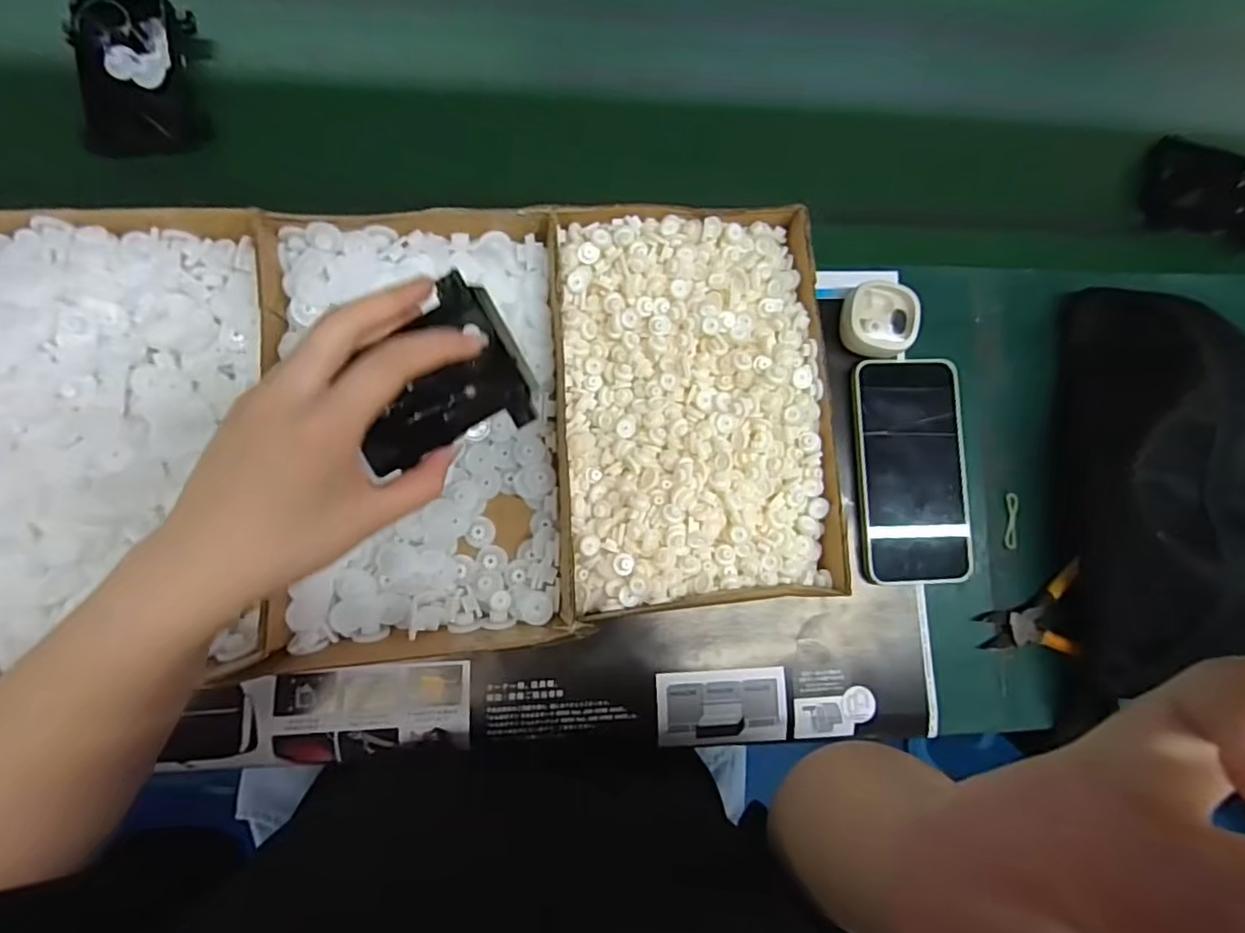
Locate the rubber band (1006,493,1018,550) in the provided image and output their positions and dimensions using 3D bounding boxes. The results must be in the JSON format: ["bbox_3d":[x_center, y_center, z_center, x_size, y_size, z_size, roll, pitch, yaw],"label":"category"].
[{"bbox_3d":[0.291,0.041,0.456,0.007,0.004,0.042,7,83,-5],"label":"rubber band"}]

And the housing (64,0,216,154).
[{"bbox_3d":[-0.333,-0.269,0.423,0.072,0.039,0.090,-4,84,-6],"label":"housing"}]

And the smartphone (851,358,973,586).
[{"bbox_3d":[0.213,0.003,0.447,0.080,0.017,0.162,-3,84,-6],"label":"smartphone"}]

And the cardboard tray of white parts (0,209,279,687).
[{"bbox_3d":[-0.314,-0.015,0.367,0.200,0.047,0.277,-3,84,-6],"label":"cardboard tray of white parts"}]

